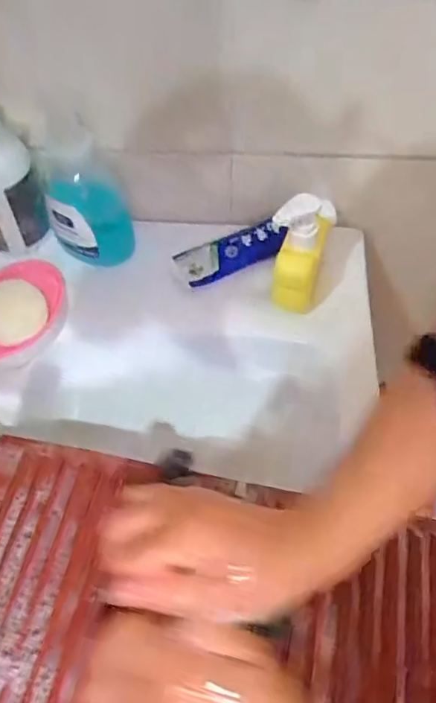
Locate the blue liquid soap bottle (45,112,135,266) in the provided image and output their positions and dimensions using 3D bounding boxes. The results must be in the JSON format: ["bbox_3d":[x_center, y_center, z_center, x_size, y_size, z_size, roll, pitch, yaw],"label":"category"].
[{"bbox_3d":[-0.136,-0.153,0.564,0.079,0.125,0.073,-21,57,-14],"label":"blue liquid soap bottle"}]

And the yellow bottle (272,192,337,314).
[{"bbox_3d":[0.078,-0.089,0.510,0.033,0.124,0.050,31,61,20],"label":"yellow bottle"}]

